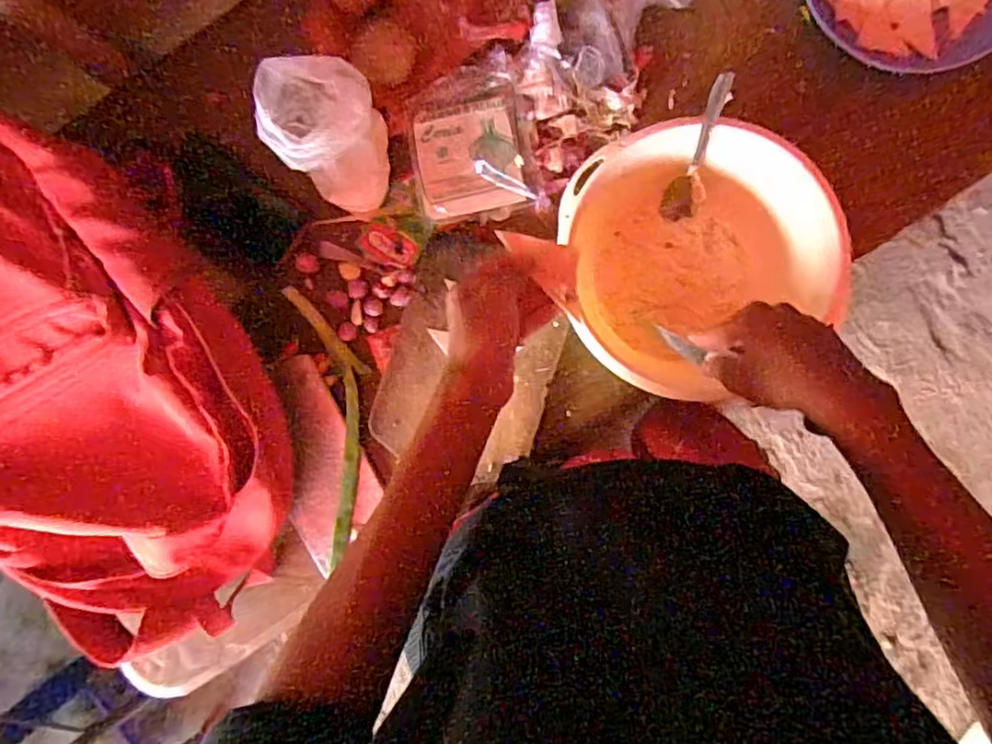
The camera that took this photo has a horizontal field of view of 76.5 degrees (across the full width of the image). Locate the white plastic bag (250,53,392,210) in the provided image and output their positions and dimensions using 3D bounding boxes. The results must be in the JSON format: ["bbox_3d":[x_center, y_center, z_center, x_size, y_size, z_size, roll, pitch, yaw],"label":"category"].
[{"bbox_3d":[-0.156,-0.226,0.591,0.079,0.131,0.102,8,87,5],"label":"white plastic bag"}]

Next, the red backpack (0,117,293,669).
[{"bbox_3d":[-0.384,0.033,0.589,0.330,0.173,0.461,-27,85,2],"label":"red backpack"}]

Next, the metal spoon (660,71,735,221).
[{"bbox_3d":[0.183,-0.200,0.576,0.031,0.151,0.017,10,60,5],"label":"metal spoon"}]

